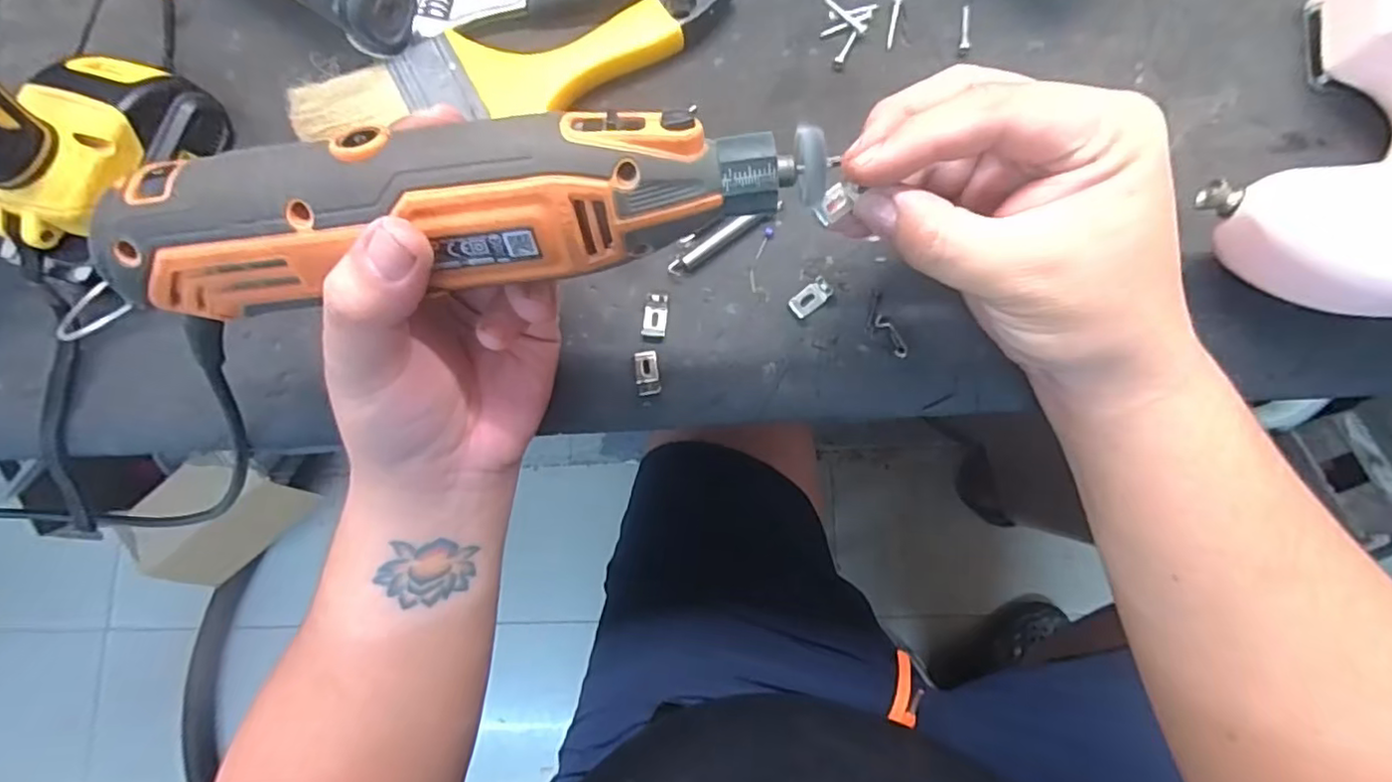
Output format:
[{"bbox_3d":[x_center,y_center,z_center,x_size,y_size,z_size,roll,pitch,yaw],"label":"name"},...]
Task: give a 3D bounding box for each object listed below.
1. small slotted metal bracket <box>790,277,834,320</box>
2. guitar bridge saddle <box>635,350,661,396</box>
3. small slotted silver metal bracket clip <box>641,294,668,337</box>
[{"bbox_3d":[0.055,-0.044,0.301,0.022,0.006,0.011,-38,82,-3],"label":"small slotted metal bracket"},{"bbox_3d":[-0.023,-0.008,0.299,0.011,0.006,0.021,-7,82,2],"label":"guitar bridge saddle"},{"bbox_3d":[-0.019,-0.037,0.305,0.011,0.004,0.021,7,83,4],"label":"small slotted silver metal bracket clip"}]

